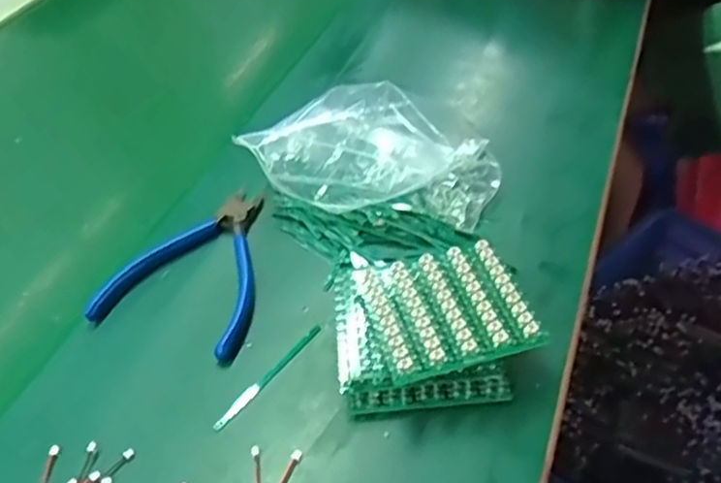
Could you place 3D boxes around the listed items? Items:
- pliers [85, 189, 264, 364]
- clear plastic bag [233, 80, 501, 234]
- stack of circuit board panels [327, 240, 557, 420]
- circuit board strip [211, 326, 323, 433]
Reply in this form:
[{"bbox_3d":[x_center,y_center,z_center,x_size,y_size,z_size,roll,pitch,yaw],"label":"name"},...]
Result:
[{"bbox_3d":[-0.103,0.013,0.458,0.109,0.014,0.130,12,48,19],"label":"pliers"},{"bbox_3d":[0.007,-0.059,0.483,0.176,0.065,0.077,4,46,12],"label":"clear plastic bag"},{"bbox_3d":[0.040,0.041,0.398,0.111,0.036,0.107,-8,45,0],"label":"stack of circuit board panels"},{"bbox_3d":[-0.052,0.077,0.395,0.007,0.005,0.084,28,55,31],"label":"circuit board strip"}]

